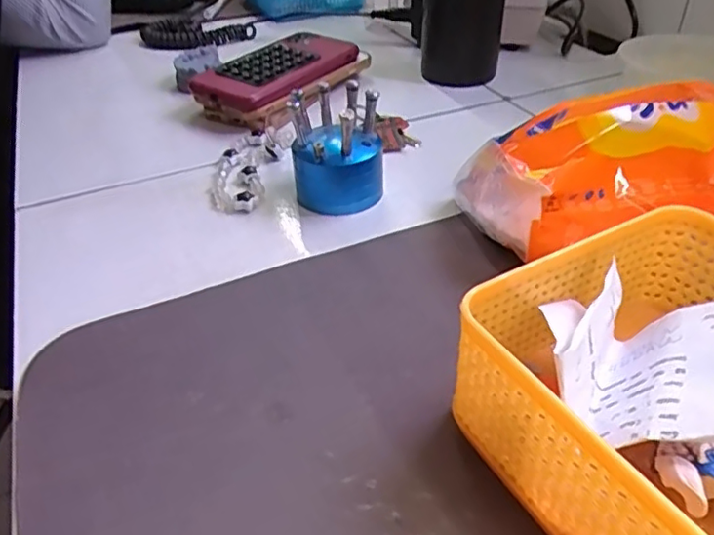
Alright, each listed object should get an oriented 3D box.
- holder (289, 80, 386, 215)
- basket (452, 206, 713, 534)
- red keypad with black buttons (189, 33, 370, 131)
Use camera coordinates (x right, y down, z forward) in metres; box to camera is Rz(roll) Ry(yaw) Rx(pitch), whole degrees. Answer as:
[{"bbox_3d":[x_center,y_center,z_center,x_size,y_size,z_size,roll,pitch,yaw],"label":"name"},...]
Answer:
[{"bbox_3d":[-0.013,-0.079,0.390,0.057,0.071,0.052,-4,38,-2],"label":"holder"},{"bbox_3d":[0.121,0.047,0.220,0.130,0.070,0.127,-22,42,-23],"label":"basket"},{"bbox_3d":[-0.068,-0.172,0.538,0.090,0.035,0.150,22,44,28],"label":"red keypad with black buttons"}]

